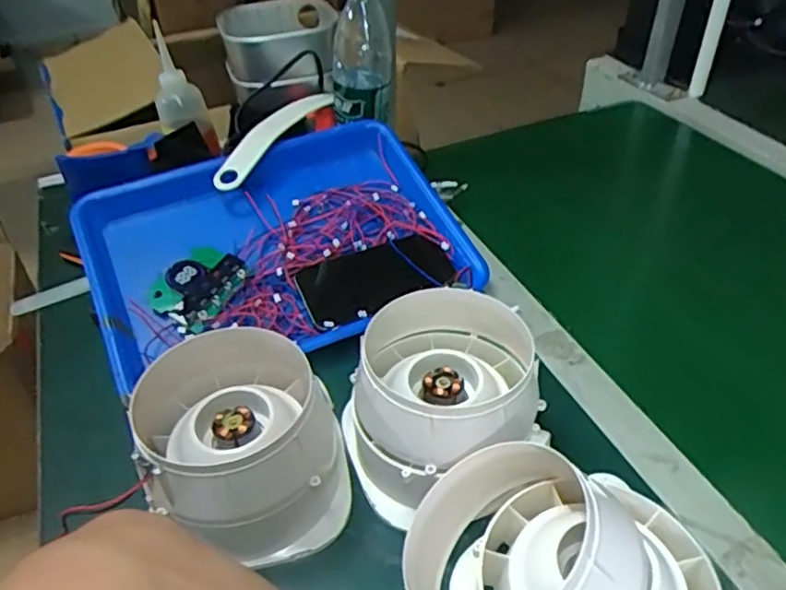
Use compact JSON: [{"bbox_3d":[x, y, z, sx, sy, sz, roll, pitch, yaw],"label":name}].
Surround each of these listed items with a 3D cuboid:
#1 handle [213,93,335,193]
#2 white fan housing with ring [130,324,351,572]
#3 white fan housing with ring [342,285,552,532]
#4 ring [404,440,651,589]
[{"bbox_3d":[-0.121,-0.183,0.699,0.032,0.033,0.230,15,42,21],"label":"handle"},{"bbox_3d":[-0.099,0.102,0.432,0.134,0.111,0.127,-2,41,2],"label":"white fan housing with ring"},{"bbox_3d":[0.034,0.076,0.443,0.131,0.094,0.141,2,41,7],"label":"white fan housing with ring"},{"bbox_3d":[0.067,0.146,0.344,0.121,0.065,0.125,-23,37,18],"label":"ring"}]

